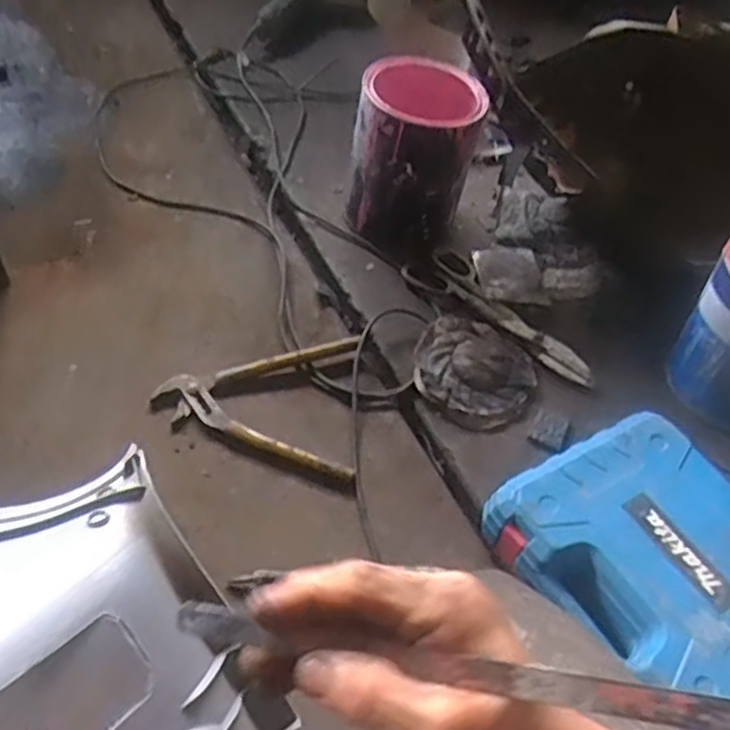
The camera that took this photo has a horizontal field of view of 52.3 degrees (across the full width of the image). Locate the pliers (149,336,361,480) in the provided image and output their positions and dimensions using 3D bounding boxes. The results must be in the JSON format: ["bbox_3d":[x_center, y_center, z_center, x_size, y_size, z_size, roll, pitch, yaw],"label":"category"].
[{"bbox_3d":[-0.112,0.022,0.856,0.236,0.019,0.178,14,51,5],"label":"pliers"}]

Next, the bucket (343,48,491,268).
[{"bbox_3d":[0.064,-0.279,1.010,0.153,0.206,0.155,3,51,-4],"label":"bucket"}]

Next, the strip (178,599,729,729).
[{"bbox_3d":[0.072,0.112,0.260,0.297,0.009,0.012,4,49,16],"label":"strip"}]

